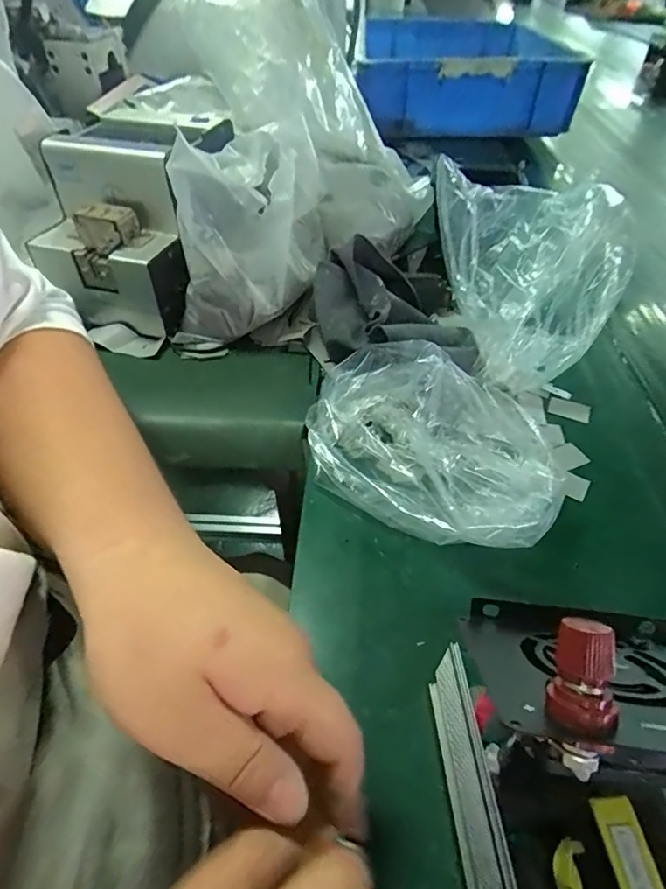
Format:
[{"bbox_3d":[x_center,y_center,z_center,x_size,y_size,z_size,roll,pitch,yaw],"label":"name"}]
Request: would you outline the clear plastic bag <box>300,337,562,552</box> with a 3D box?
[{"bbox_3d":[0.063,-0.004,0.352,0.187,0.064,0.123,25,50,20],"label":"clear plastic bag"}]

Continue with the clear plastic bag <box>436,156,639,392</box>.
[{"bbox_3d":[0.161,-0.142,0.434,0.165,0.127,0.161,22,49,18],"label":"clear plastic bag"}]

